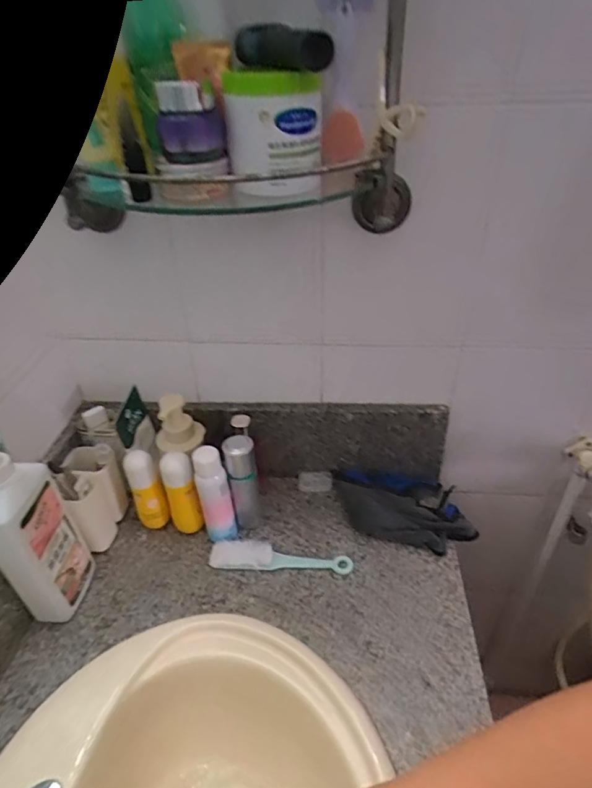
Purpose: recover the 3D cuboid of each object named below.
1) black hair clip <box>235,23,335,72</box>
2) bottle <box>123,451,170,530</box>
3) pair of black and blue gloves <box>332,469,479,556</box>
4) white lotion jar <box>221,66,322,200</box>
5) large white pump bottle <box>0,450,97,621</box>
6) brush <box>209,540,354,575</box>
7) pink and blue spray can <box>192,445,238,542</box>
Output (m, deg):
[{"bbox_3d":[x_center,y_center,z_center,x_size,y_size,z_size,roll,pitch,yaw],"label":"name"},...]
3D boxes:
[{"bbox_3d":[-0.014,-0.310,0.432,0.021,0.032,0.136,-21,41,-23],"label":"black hair clip"},{"bbox_3d":[-0.223,0.154,0.739,0.047,0.147,0.046,-21,41,-23],"label":"bottle"},{"bbox_3d":[0.167,0.172,0.765,0.224,0.042,0.144,6,38,12],"label":"pair of black and blue gloves"},{"bbox_3d":[-0.020,-0.235,0.446,0.086,0.103,0.074,-2,37,1],"label":"white lotion jar"},{"bbox_3d":[-0.331,0.163,0.603,0.059,0.299,0.098,-2,37,0],"label":"large white pump bottle"},{"bbox_3d":[-0.024,0.239,0.706,0.206,0.023,0.040,2,37,6],"label":"brush"},{"bbox_3d":[-0.119,0.151,0.713,0.045,0.162,0.046,-2,37,1],"label":"pink and blue spray can"}]

